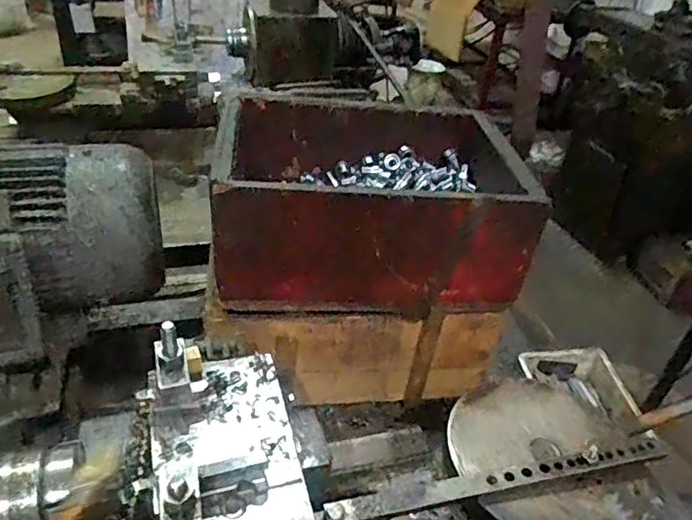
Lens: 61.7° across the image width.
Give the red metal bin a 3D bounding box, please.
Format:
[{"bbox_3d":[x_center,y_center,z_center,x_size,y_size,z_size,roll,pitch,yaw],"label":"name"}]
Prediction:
[{"bbox_3d":[0.027,-0.073,0.712,0.343,0.160,0.245,2,35,-7],"label":"red metal bin"}]

